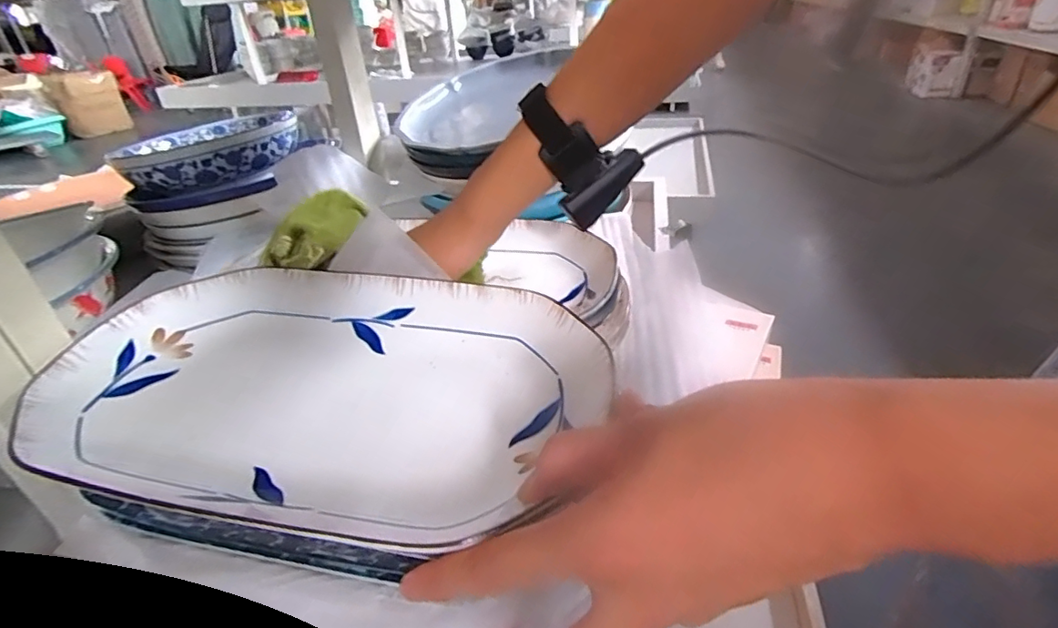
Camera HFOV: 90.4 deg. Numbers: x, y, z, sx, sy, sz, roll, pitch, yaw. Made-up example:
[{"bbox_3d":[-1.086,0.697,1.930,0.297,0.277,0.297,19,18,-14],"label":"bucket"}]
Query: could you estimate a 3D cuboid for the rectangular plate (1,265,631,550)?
[{"bbox_3d":[-0.109,0.039,0.284,0.287,0.050,0.169,4,31,15],"label":"rectangular plate"}]

